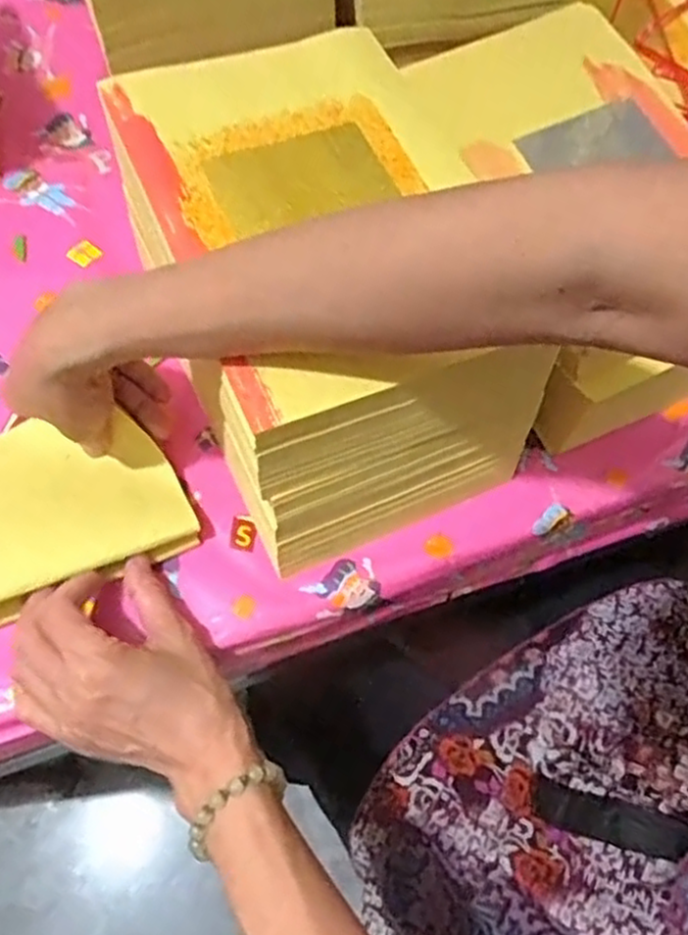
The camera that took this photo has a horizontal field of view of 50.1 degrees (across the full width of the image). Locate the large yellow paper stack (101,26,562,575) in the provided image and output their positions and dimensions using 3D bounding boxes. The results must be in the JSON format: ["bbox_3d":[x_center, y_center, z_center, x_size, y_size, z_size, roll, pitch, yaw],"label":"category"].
[{"bbox_3d":[-0.006,-0.103,0.430,0.170,0.135,0.246,-20,67,-9],"label":"large yellow paper stack"}]

